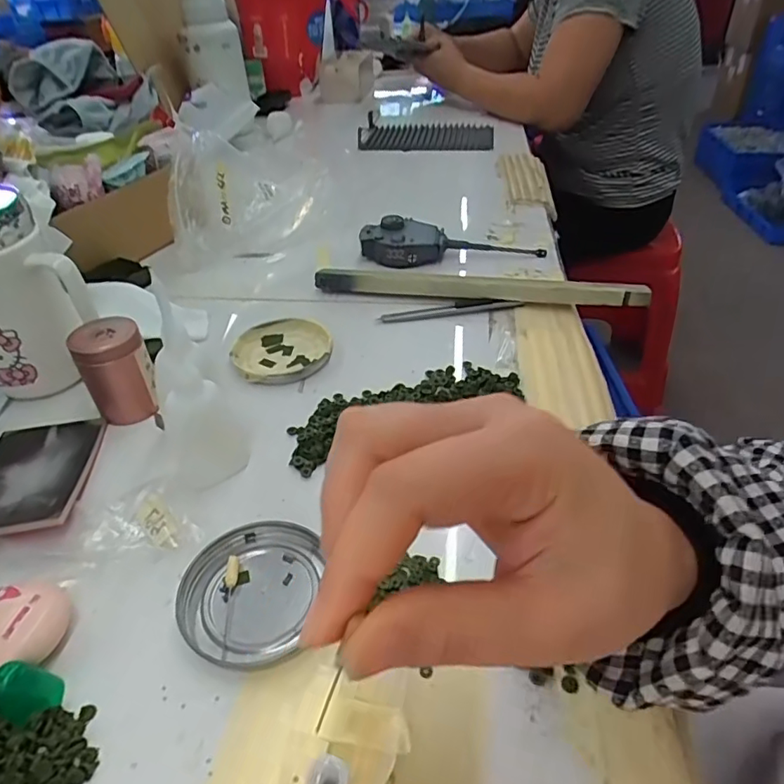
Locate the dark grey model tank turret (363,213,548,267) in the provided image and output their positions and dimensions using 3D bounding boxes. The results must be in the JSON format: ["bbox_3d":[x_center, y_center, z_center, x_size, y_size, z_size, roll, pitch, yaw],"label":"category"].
[{"bbox_3d":[0.062,-0.157,0.579,0.188,0.033,0.045,0,40,4],"label":"dark grey model tank turret"}]

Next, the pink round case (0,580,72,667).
[{"bbox_3d":[-0.181,0.112,0.266,0.046,0.020,0.048,-1,39,1],"label":"pink round case"}]

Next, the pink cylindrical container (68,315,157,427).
[{"bbox_3d":[-0.195,-0.016,0.392,0.043,0.061,0.040,-1,39,1],"label":"pink cylindrical container"}]

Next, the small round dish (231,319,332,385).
[{"bbox_3d":[-0.090,-0.033,0.454,0.078,0.009,0.081,-1,39,1],"label":"small round dish"}]

